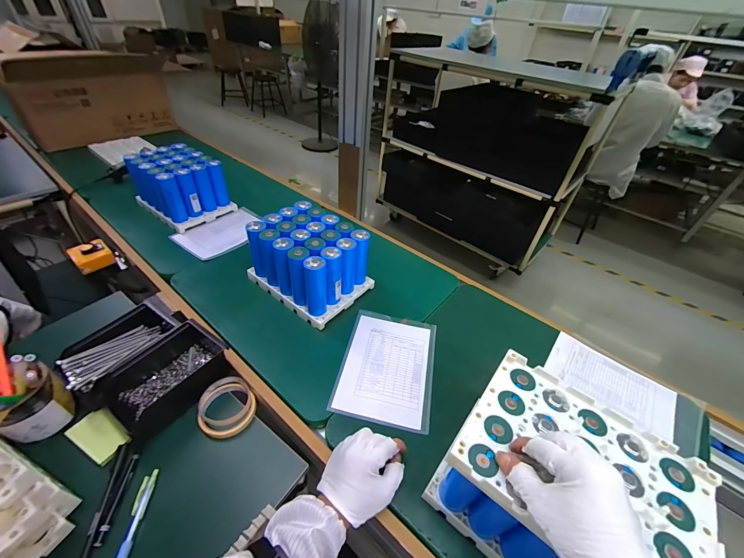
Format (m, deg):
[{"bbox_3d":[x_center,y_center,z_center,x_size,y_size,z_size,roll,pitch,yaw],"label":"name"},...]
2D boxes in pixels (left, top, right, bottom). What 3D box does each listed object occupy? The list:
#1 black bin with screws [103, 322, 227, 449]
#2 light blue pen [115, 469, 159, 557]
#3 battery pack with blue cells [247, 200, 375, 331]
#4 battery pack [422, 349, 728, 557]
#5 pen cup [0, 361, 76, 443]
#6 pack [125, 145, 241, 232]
[{"bbox_3d":[-0.344,0.166,0.533,0.119,0.063,0.173,27,46,22],"label":"black bin with screws"},{"bbox_3d":[-0.311,0.326,0.403,0.014,0.012,0.141,-2,42,-8],"label":"light blue pen"},{"bbox_3d":[-0.132,-0.039,0.671,0.224,0.149,0.169,30,47,24],"label":"battery pack with blue cells"},{"bbox_3d":[0.215,0.251,0.374,0.231,0.150,0.190,32,49,24],"label":"battery pack"},{"bbox_3d":[-0.516,0.170,0.459,0.096,0.125,0.088,21,44,16],"label":"pen cup"},{"bbox_3d":[-0.524,-0.250,0.863,0.212,0.155,0.166,28,46,23],"label":"pack"}]

